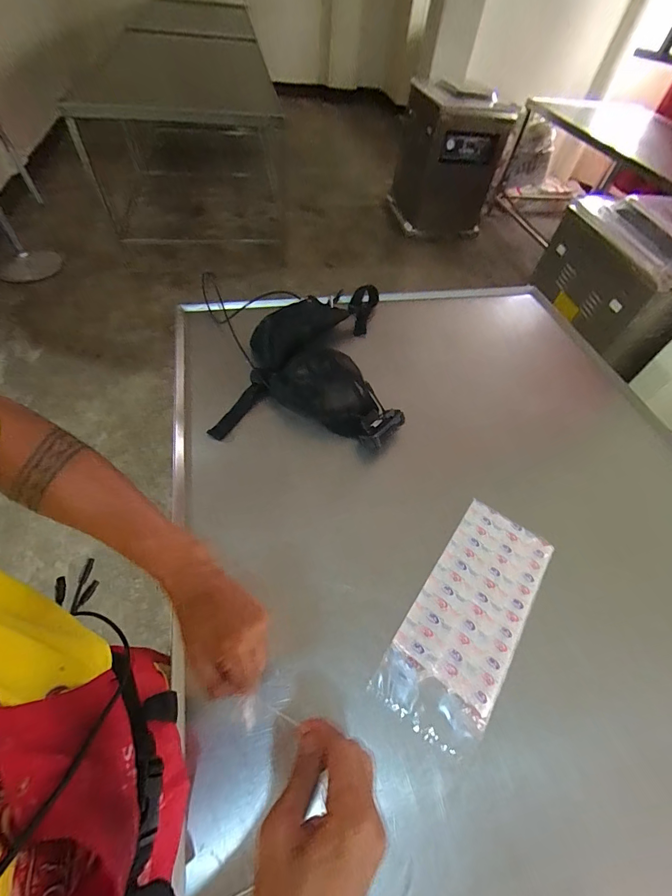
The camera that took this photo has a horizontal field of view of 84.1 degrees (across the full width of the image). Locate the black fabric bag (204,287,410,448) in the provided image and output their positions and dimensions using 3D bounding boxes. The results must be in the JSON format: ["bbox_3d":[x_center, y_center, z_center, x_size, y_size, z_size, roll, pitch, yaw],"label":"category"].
[{"bbox_3d":[-0.052,-0.241,0.891,0.375,0.095,0.535,3,52,-3],"label":"black fabric bag"}]

